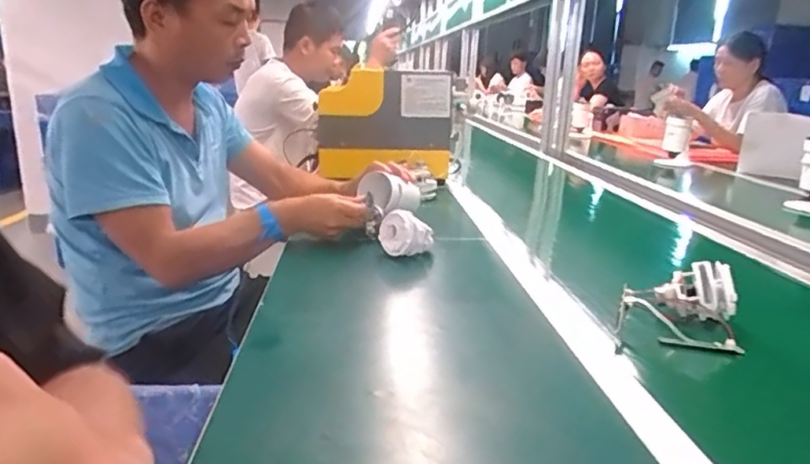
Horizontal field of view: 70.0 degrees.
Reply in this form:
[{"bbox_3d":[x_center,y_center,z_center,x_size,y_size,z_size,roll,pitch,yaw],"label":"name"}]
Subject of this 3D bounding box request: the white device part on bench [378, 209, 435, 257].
[{"bbox_3d":[0.001,0.009,0.891,0.083,0.078,0.064,3,15,2],"label":"white device part on bench"}]

